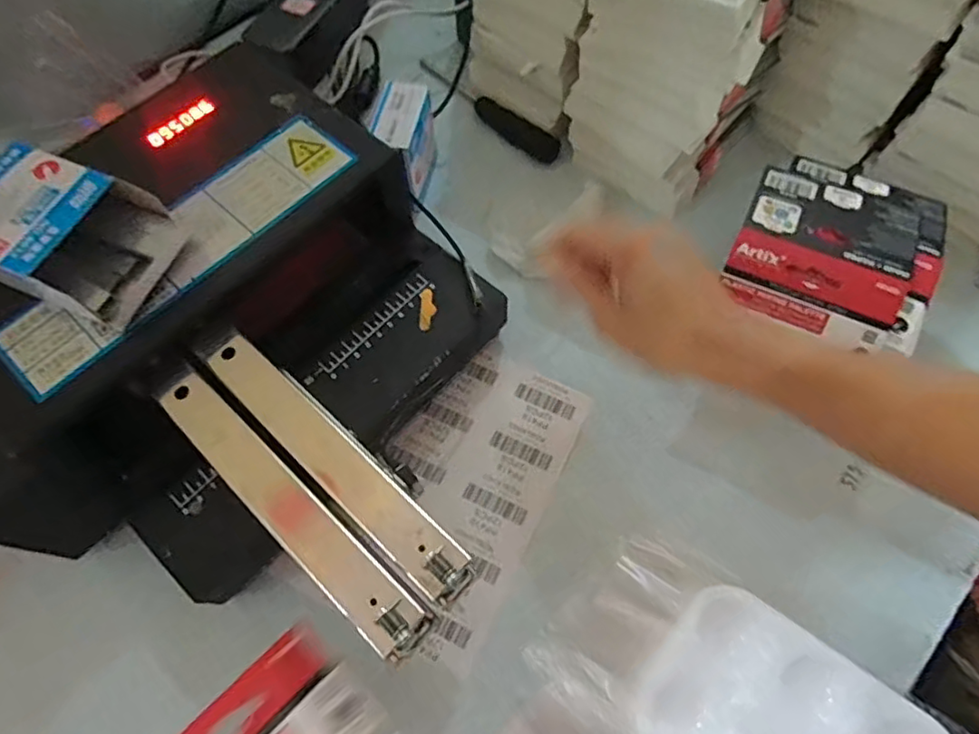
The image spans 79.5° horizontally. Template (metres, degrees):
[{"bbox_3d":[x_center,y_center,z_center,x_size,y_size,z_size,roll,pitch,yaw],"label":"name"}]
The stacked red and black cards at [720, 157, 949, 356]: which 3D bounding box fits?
[{"bbox_3d":[0.223,-0.080,0.375,0.115,0.021,0.134,24,67,11],"label":"stacked red and black cards"}]

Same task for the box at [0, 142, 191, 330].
[{"bbox_3d":[-0.223,-0.069,0.315,0.099,0.044,0.074,23,67,11],"label":"box"}]

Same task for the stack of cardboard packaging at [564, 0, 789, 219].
[{"bbox_3d":[0.132,-0.227,0.428,0.119,0.174,0.106,32,69,15],"label":"stack of cardboard packaging"}]

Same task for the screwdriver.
[{"bbox_3d":[-0.004,-0.237,0.530,0.020,0.018,0.175,-40,70,-16],"label":"screwdriver"}]

